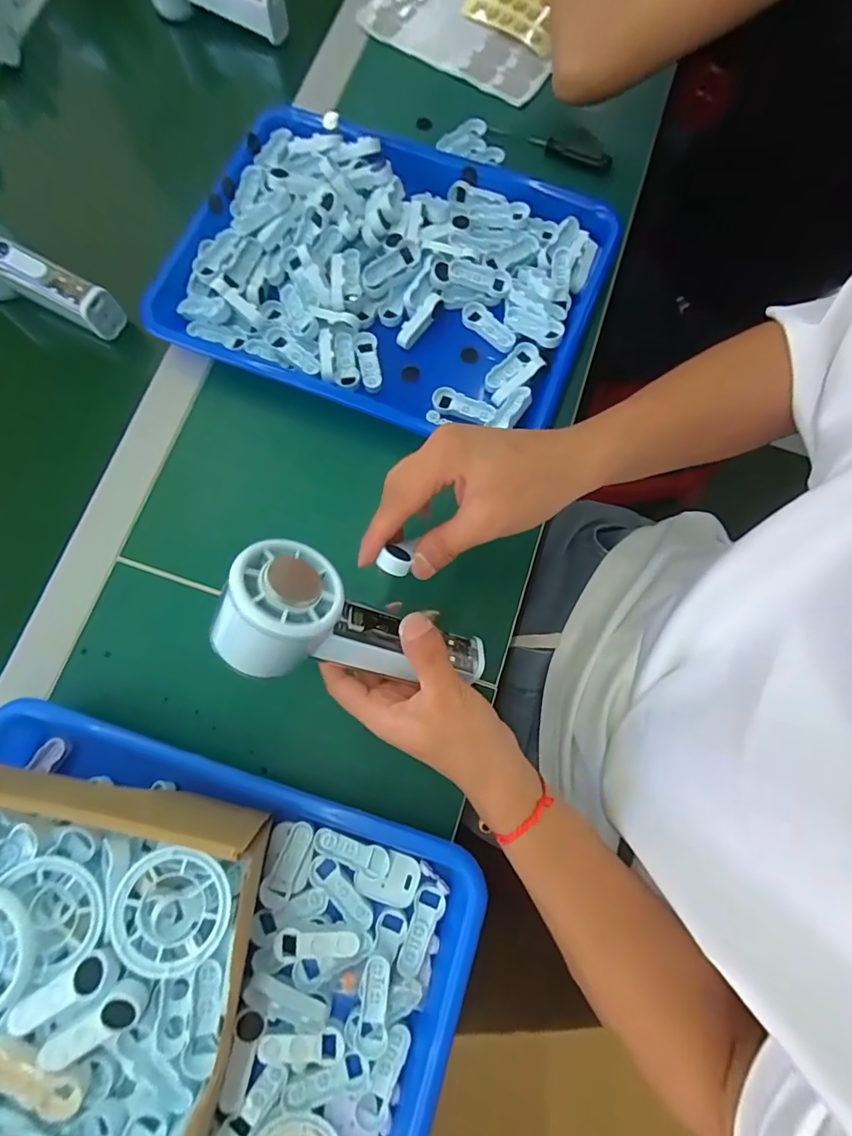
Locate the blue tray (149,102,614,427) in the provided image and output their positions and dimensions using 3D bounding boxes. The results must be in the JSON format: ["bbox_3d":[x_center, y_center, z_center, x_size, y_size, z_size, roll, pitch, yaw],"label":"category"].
[{"bbox_3d":[-0.032,-0.236,0.391,0.329,0.039,0.240,21,79,6],"label":"blue tray"}]

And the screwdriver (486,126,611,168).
[{"bbox_3d":[0.111,-0.382,0.434,0.114,0.010,0.013,21,79,6],"label":"screwdriver"}]

